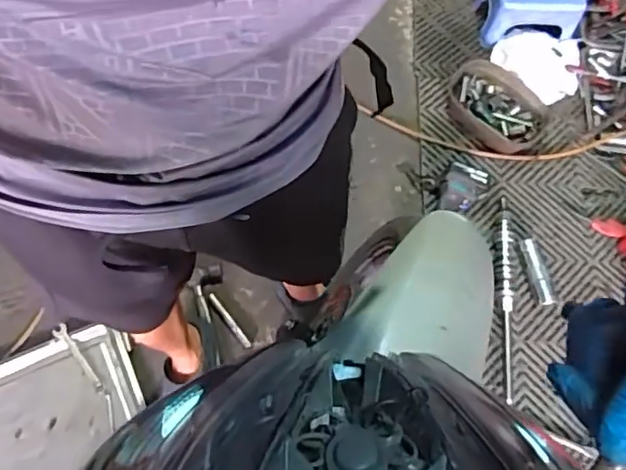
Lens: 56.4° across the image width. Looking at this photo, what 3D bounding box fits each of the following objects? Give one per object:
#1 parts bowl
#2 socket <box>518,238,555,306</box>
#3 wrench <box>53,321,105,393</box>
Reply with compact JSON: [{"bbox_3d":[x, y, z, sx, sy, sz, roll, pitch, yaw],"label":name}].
[{"bbox_3d":[0.480,-0.342,1.544,0.264,0.054,0.213,34,70,11],"label":"parts bowl"},{"bbox_3d":[0.523,0.087,1.367,0.032,0.040,0.162,-9,68,-7],"label":"socket"},{"bbox_3d":[-0.504,0.269,1.252,0.030,0.010,0.175,-32,80,-23],"label":"wrench"}]

